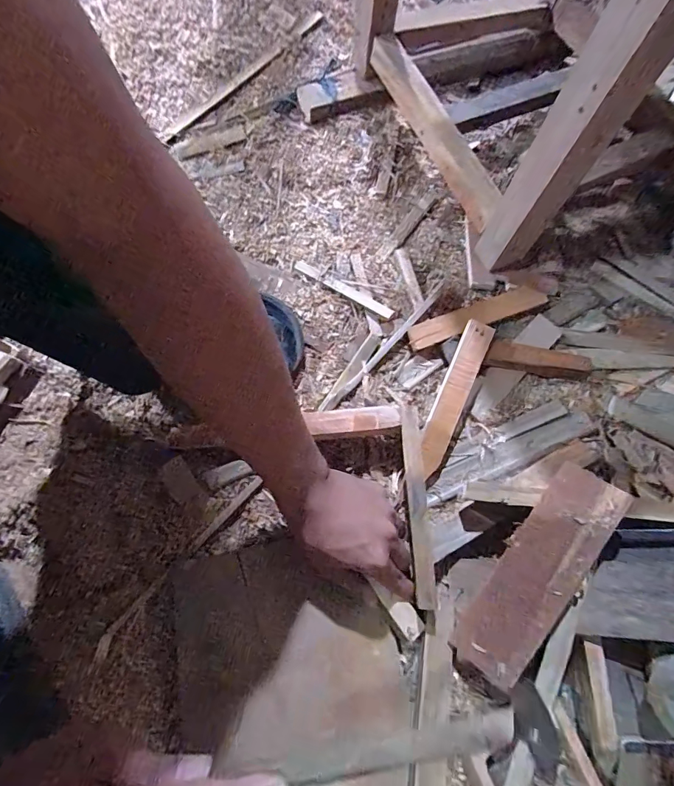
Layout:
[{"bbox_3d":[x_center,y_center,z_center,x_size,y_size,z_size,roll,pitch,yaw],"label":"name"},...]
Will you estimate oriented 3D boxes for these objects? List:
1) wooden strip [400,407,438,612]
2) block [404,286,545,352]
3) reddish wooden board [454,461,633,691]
[{"bbox_3d":[0.077,0.106,0.415,0.020,0.008,0.185,-1,69,-3],"label":"wooden strip"},{"bbox_3d":[0.172,-0.096,0.526,0.182,0.016,0.030,-21,74,-9],"label":"block"},{"bbox_3d":[0.180,0.161,0.385,0.061,0.010,0.200,34,89,39],"label":"reddish wooden board"}]

